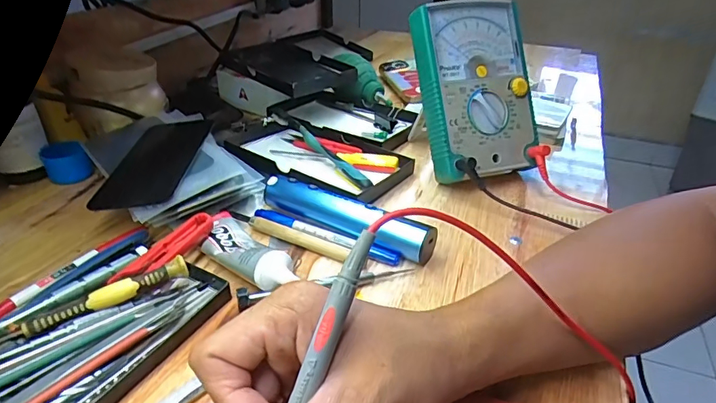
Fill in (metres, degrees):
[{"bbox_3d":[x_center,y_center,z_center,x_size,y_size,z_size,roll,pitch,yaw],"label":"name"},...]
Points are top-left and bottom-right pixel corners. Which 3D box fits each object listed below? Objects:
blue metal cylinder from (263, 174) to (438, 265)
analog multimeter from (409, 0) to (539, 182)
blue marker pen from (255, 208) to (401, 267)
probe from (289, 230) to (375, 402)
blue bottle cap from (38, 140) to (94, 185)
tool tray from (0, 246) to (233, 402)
[{"bbox_3d":[-0.012,0.012,0.379,0.155,0.027,0.021,20,36,25],"label":"blue metal cylinder"},{"bbox_3d":[0.117,-0.109,0.451,0.111,0.166,0.046,-10,5,-12],"label":"analog multimeter"},{"bbox_3d":[-0.028,0.027,0.374,0.131,0.008,0.012,17,35,21],"label":"blue marker pen"},{"bbox_3d":[-0.022,0.080,0.183,0.008,0.145,0.011,19,-3,23],"label":"probe"},{"bbox_3d":[-0.289,-0.040,0.459,0.038,0.028,0.043,-22,39,-32],"label":"blue bottle cap"},{"bbox_3d":[-0.169,0.084,0.272,0.093,0.028,0.170,19,36,23],"label":"tool tray"}]

